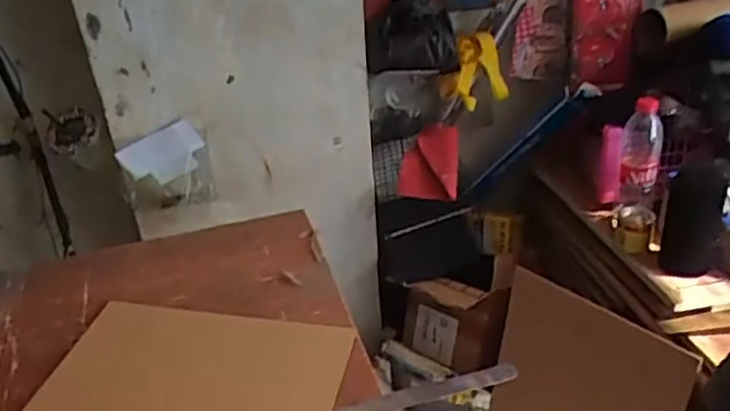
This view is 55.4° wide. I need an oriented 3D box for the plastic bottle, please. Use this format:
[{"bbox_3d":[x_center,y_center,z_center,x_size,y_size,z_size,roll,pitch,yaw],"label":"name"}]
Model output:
[{"bbox_3d":[0.441,-0.085,1.109,0.056,0.183,0.068,8,36,18],"label":"plastic bottle"}]

